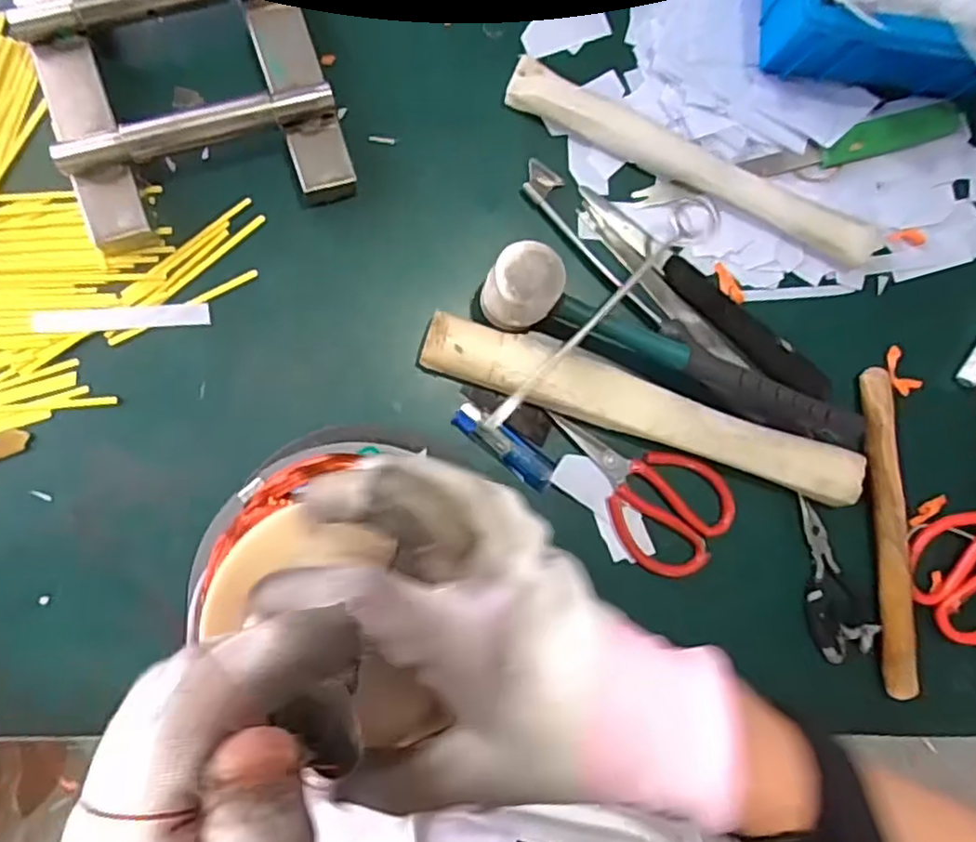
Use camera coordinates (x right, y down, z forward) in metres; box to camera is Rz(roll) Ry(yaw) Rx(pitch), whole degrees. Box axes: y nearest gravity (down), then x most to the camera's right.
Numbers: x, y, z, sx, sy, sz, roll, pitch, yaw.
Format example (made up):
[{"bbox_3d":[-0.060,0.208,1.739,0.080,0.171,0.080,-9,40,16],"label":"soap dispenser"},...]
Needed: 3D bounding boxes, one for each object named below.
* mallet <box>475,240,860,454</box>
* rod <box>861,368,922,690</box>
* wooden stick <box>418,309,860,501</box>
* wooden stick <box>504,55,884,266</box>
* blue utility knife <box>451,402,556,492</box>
[{"bbox_3d":[0.142,-0.042,0.479,0.304,0.070,0.044,21,84,-6],"label":"mallet"},{"bbox_3d":[0.309,0.086,0.520,0.025,0.023,0.249,-5,87,-7],"label":"rod"},{"bbox_3d":[0.115,-0.009,0.494,0.327,0.032,0.049,18,85,-6],"label":"wooden stick"},{"bbox_3d":[0.160,-0.191,0.507,0.305,0.032,0.031,25,84,-5],"label":"wooden stick"},{"bbox_3d":[0.012,0.018,0.491,0.082,0.011,0.024,41,83,-3],"label":"blue utility knife"}]

